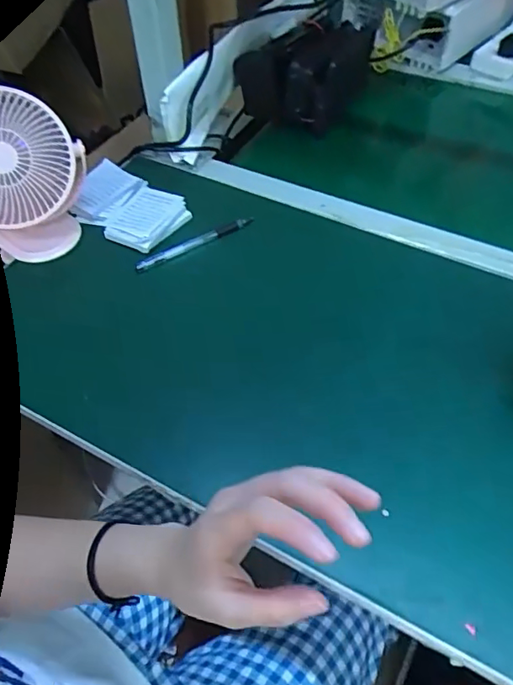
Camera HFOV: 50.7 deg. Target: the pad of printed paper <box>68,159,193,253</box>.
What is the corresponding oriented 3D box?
[{"bbox_3d":[-0.174,-0.182,0.720,0.161,0.025,0.098,31,59,24],"label":"pad of printed paper"}]

